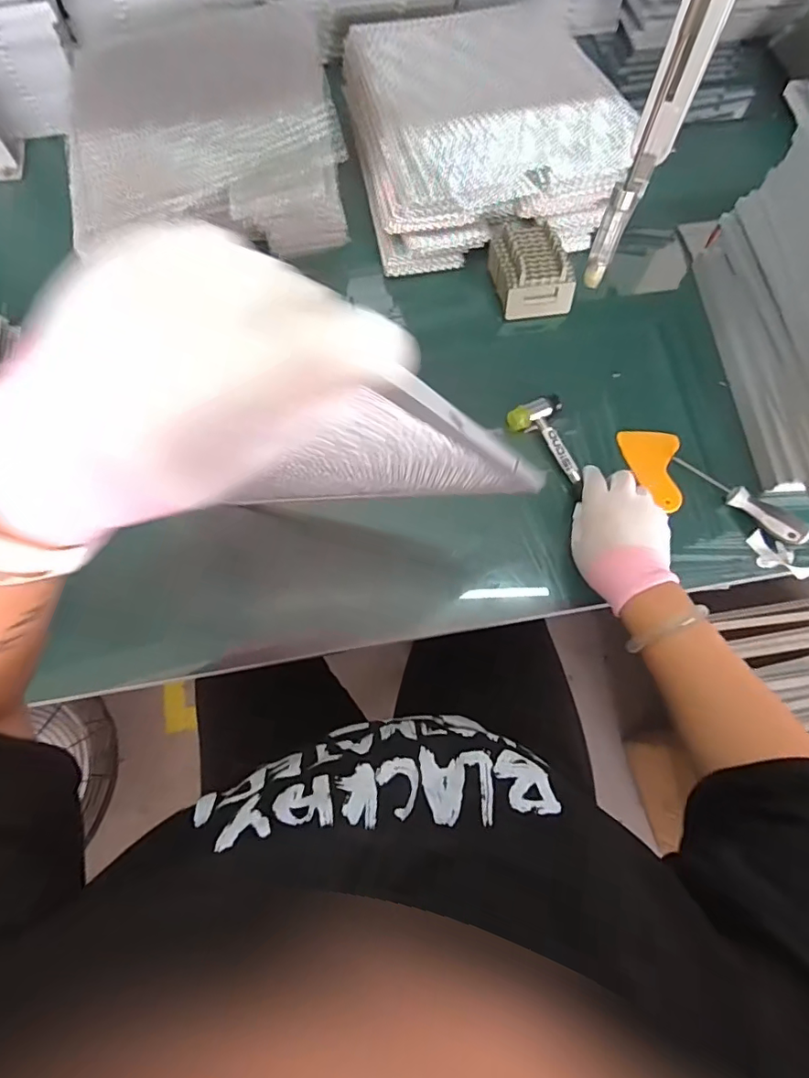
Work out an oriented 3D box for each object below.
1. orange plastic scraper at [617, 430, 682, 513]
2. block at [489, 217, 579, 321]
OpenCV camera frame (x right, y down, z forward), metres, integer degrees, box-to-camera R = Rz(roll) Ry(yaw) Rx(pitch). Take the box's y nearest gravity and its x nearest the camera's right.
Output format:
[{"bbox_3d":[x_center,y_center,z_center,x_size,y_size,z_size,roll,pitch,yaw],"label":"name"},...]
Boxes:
[{"bbox_3d":[0.284,-0.083,0.591,0.067,0.010,0.090,7,71,1],"label":"orange plastic scraper"},{"bbox_3d":[0.162,-0.338,0.649,0.093,0.053,0.094,-7,71,-4],"label":"block"}]

